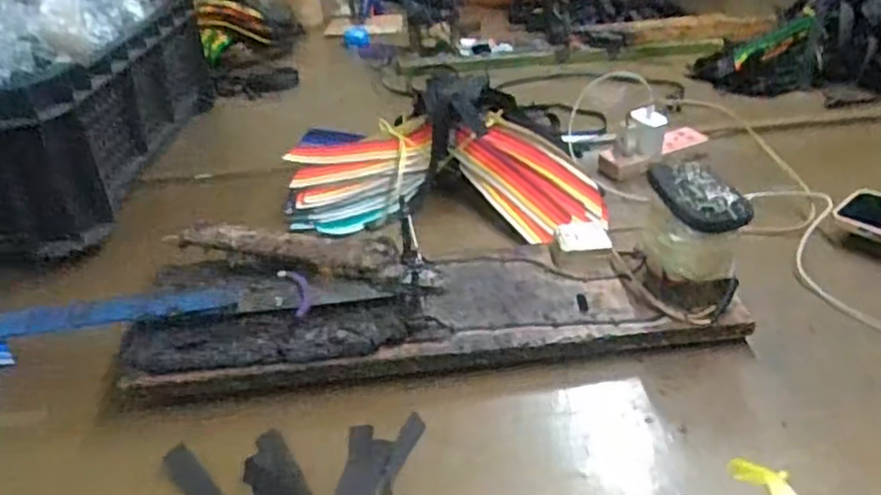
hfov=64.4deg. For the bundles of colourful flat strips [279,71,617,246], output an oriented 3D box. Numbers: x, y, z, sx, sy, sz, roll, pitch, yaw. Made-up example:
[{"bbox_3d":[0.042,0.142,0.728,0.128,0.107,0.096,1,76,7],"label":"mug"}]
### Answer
[{"bbox_3d":[0.002,-0.099,0.814,0.364,0.136,0.214,2,33,9],"label":"bundles of colourful flat strips"}]

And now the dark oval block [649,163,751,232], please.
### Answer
[{"bbox_3d":[0.204,-0.044,0.565,0.047,0.019,0.093,-12,35,-15],"label":"dark oval block"}]

